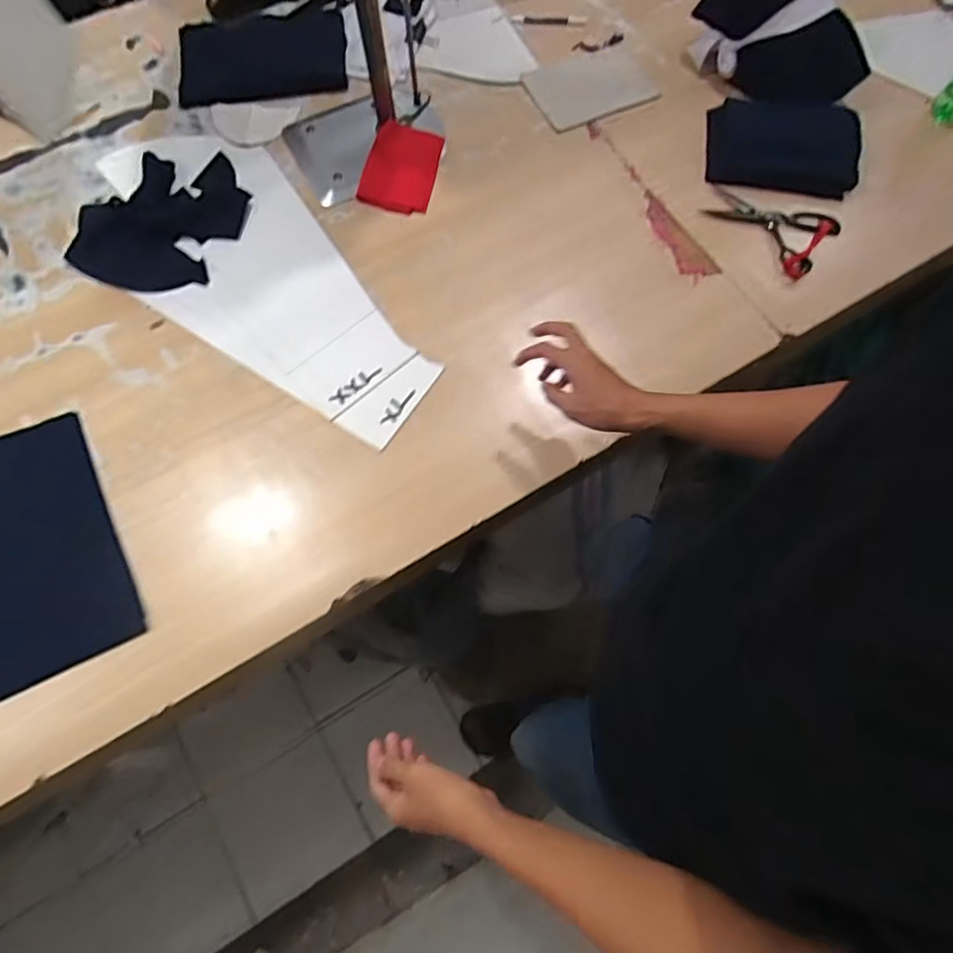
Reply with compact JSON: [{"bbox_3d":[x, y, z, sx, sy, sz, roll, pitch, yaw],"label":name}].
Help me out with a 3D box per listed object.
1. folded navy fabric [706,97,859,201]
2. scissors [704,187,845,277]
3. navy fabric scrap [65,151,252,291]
[{"bbox_3d":[0.548,-0.592,1.012,0.263,0.046,0.188,8,72,0],"label":"folded navy fabric"},{"bbox_3d":[0.499,-0.437,0.962,0.201,0.014,0.152,39,75,10],"label":"scissors"},{"bbox_3d":[-0.504,-0.415,0.916,0.245,0.026,0.249,1,72,-2],"label":"navy fabric scrap"}]

